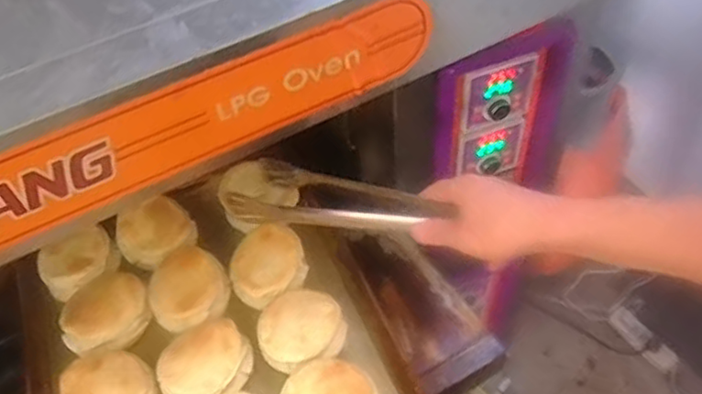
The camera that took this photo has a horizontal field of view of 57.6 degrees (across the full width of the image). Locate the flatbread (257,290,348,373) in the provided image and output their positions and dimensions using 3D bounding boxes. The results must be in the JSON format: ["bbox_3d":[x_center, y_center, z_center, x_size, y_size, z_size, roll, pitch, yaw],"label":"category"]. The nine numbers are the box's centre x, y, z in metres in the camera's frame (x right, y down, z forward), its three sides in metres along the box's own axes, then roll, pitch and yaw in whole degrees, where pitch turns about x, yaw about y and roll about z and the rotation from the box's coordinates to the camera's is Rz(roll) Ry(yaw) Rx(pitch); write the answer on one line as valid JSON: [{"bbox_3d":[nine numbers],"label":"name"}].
[{"bbox_3d":[-0.058,0.154,0.747,0.100,0.032,0.086,-9,50,-3],"label":"flatbread"}]

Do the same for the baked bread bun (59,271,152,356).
[{"bbox_3d":[-0.299,0.143,0.780,0.093,0.035,0.099,-2,50,3],"label":"baked bread bun"}]

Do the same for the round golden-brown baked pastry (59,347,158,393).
[{"bbox_3d":[-0.271,0.214,0.709,0.096,0.031,0.099,-2,50,3],"label":"round golden-brown baked pastry"}]

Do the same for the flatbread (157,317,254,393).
[{"bbox_3d":[-0.169,0.186,0.725,0.104,0.044,0.089,-33,55,-21],"label":"flatbread"}]

